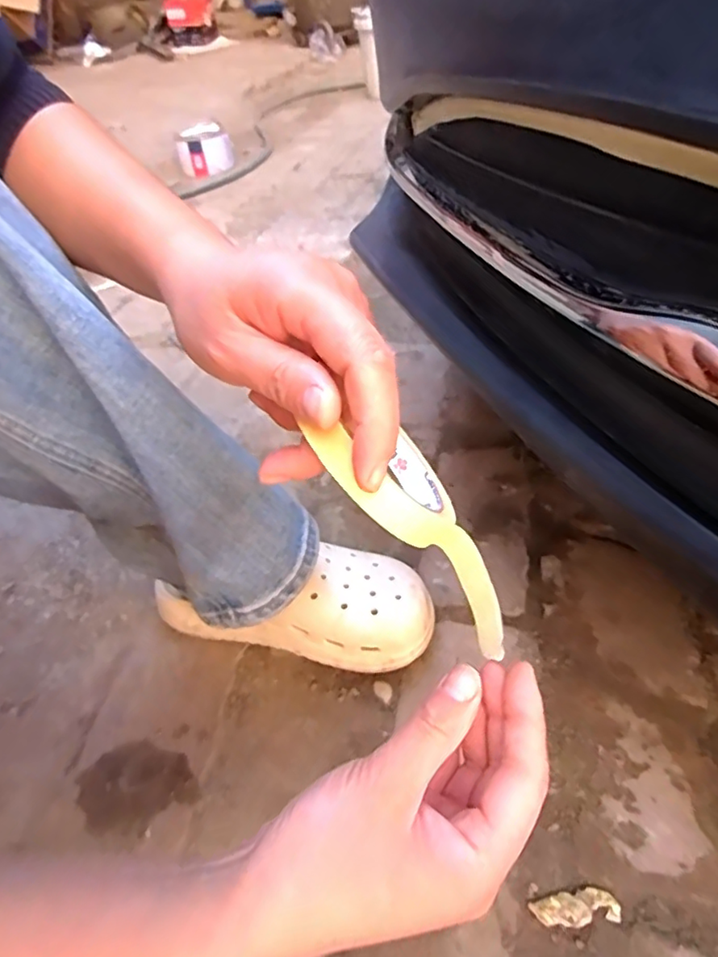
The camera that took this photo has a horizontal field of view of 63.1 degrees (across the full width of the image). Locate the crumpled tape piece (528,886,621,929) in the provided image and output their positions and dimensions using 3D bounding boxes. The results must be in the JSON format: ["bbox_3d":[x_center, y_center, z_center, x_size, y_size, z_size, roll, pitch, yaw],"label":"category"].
[{"bbox_3d":[0.134,0.265,0.360,0.052,0.008,0.019,-8,44,-2],"label":"crumpled tape piece"}]

